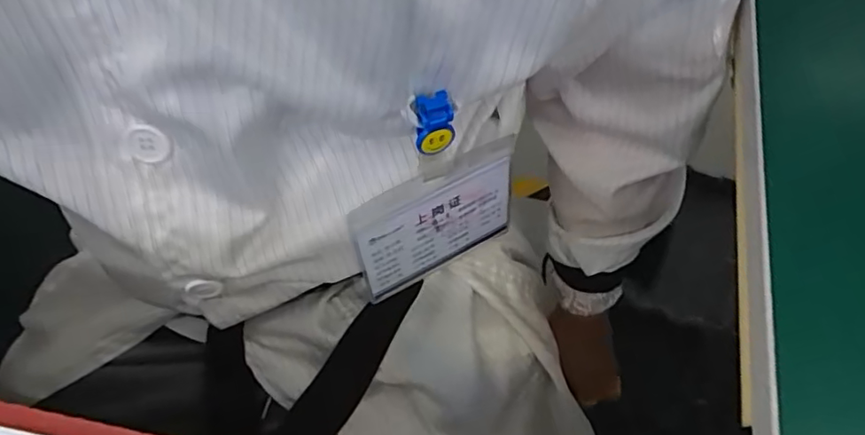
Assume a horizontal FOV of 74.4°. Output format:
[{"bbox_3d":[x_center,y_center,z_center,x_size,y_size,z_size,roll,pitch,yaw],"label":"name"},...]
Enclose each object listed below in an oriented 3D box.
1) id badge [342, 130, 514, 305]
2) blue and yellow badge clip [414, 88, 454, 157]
[{"bbox_3d":[0.002,0.004,0.316,0.096,0.078,0.004,-26,50,-18],"label":"id badge"},{"bbox_3d":[0.001,-0.043,0.258,0.017,0.027,0.013,-3,56,2],"label":"blue and yellow badge clip"}]

